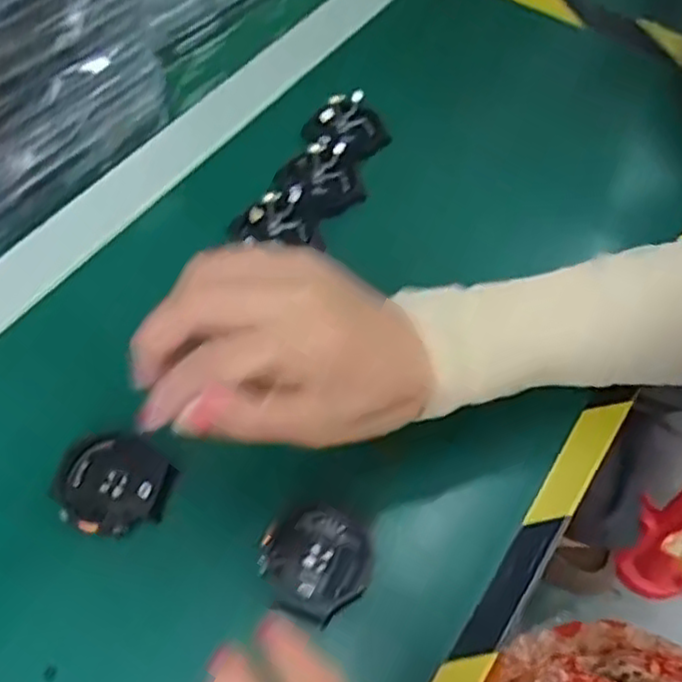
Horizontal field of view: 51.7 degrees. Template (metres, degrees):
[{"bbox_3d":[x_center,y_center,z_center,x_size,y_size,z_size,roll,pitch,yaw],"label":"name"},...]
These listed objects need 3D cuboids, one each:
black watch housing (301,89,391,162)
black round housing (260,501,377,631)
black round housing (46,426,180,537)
[{"bbox_3d":[0.006,-0.140,0.465,0.045,0.018,0.051,-33,63,-21],"label":"black watch housing"},{"bbox_3d":[-0.011,0.099,0.319,0.047,0.012,0.049,25,59,14],"label":"black round housing"},{"bbox_3d":[-0.107,0.067,0.336,0.050,0.013,0.052,1,56,-2],"label":"black round housing"}]

